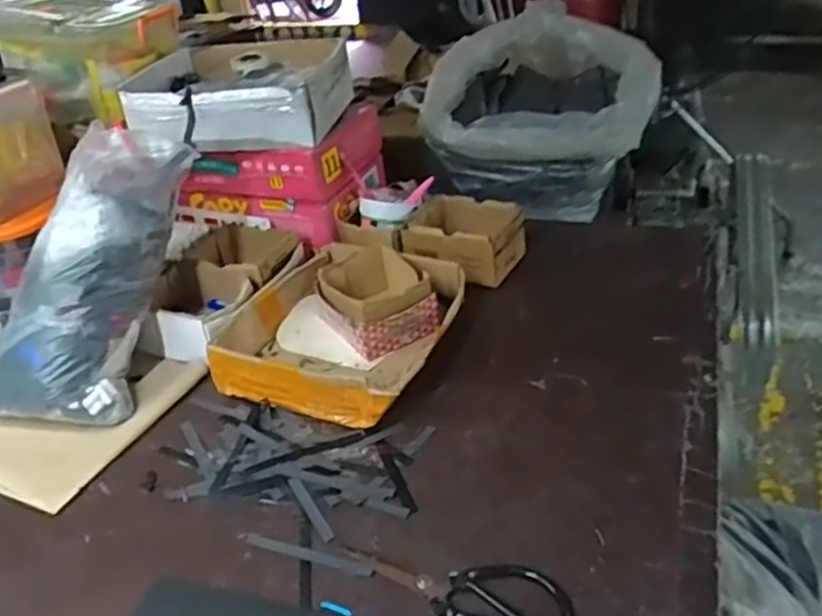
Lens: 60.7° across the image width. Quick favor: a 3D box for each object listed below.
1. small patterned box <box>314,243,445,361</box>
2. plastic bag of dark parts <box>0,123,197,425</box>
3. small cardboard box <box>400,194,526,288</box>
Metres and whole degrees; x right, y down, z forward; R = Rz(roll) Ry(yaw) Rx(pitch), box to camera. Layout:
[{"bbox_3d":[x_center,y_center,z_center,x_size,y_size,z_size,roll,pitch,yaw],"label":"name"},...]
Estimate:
[{"bbox_3d":[-0.051,-0.017,0.996,0.140,0.079,0.159,-22,37,-24],"label":"small patterned box"},{"bbox_3d":[-0.406,-0.054,0.915,0.171,0.112,0.421,10,76,22],"label":"plastic bag of dark parts"},{"bbox_3d":[0.079,-0.113,1.111,0.181,0.085,0.130,15,38,28],"label":"small cardboard box"}]

